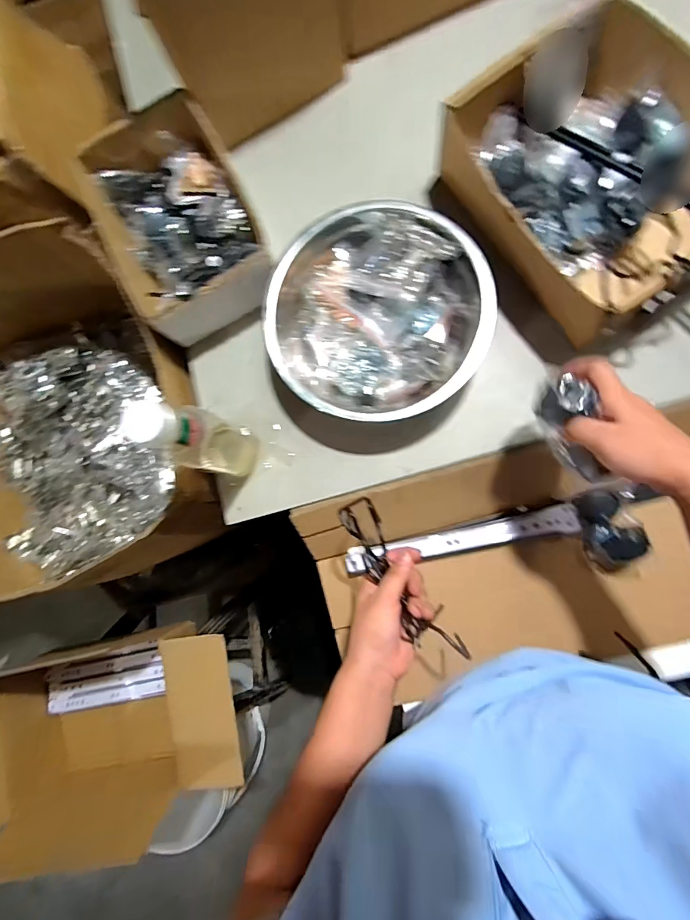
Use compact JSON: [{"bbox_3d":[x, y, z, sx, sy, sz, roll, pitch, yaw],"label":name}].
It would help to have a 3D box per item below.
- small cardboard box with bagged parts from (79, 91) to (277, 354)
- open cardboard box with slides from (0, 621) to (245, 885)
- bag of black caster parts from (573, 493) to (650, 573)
[{"bbox_3d":[-0.206,-0.296,0.553,0.174,0.091,0.275,-26,82,5],"label":"small cardboard box with bagged parts"},{"bbox_3d":[-0.422,0.454,0.739,0.508,0.219,0.268,-16,82,6],"label":"open cardboard box with slides"},{"bbox_3d":[0.332,0.089,0.541,0.058,0.043,0.109,-22,82,5],"label":"bag of black caster parts"}]

